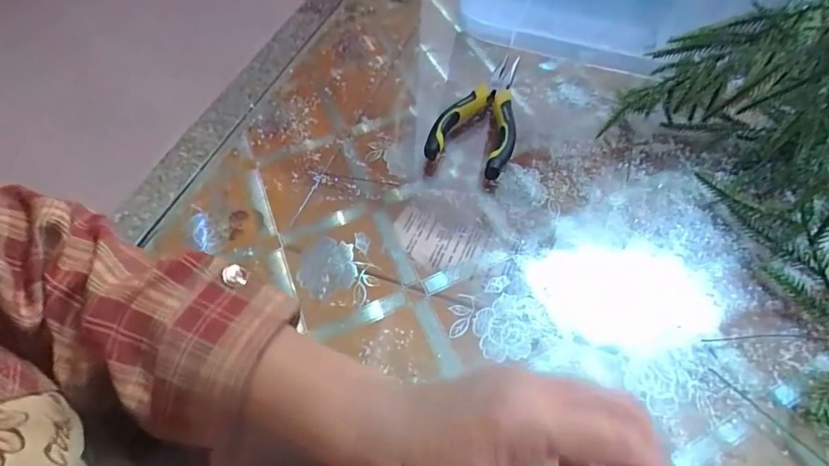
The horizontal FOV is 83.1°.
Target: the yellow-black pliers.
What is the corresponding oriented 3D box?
[{"bbox_3d":[0.066,-0.110,0.409,0.064,0.024,0.145,19,57,12],"label":"yellow-black pliers"}]

